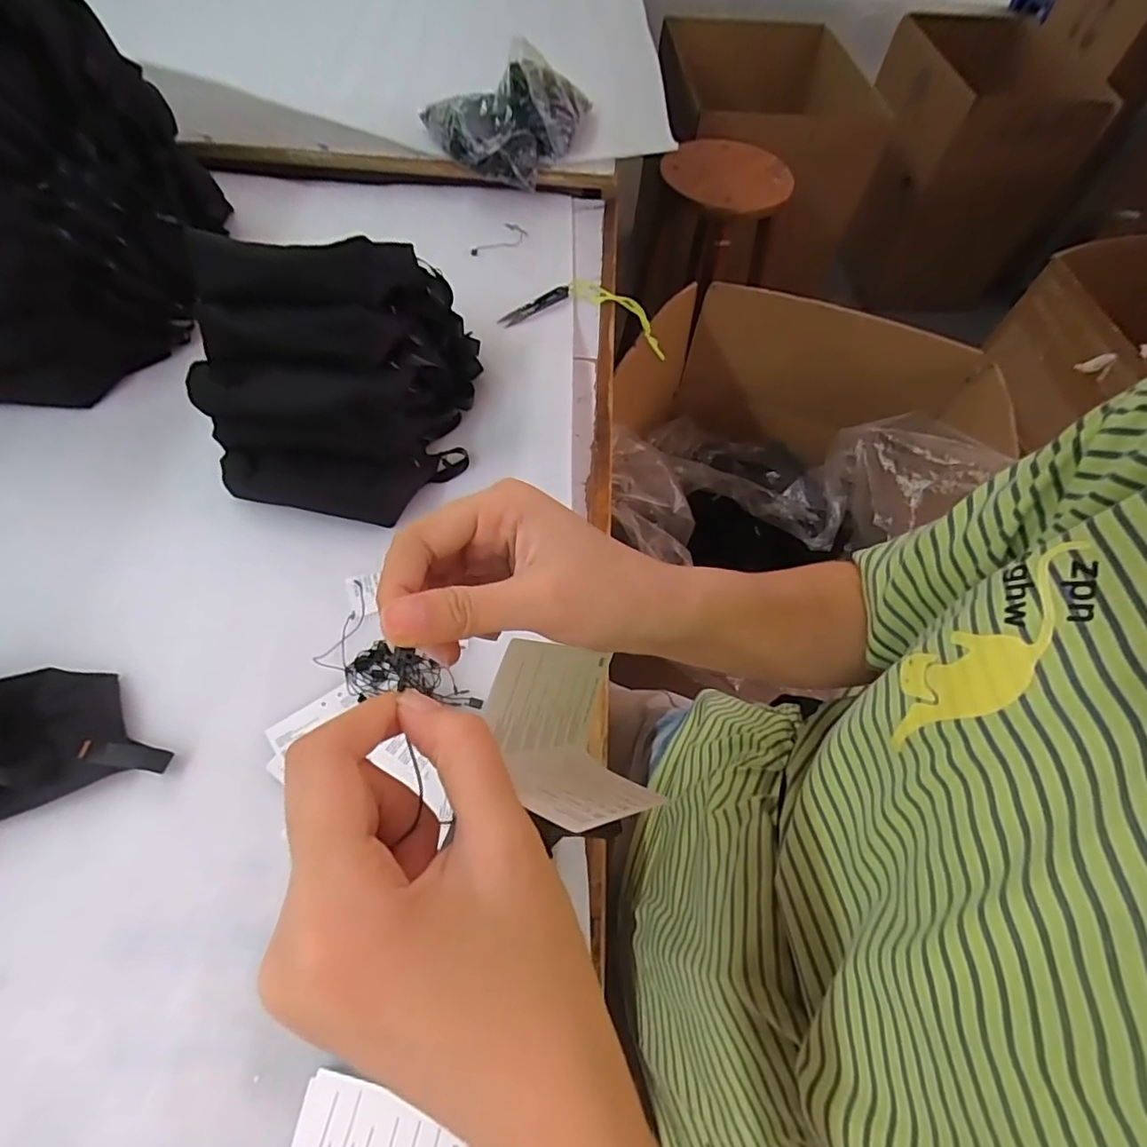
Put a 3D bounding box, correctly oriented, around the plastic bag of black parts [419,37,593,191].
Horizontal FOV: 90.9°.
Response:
[{"bbox_3d":[-0.092,-0.598,0.740,0.222,0.101,0.136,1,60,-2],"label":"plastic bag of black parts"}]

